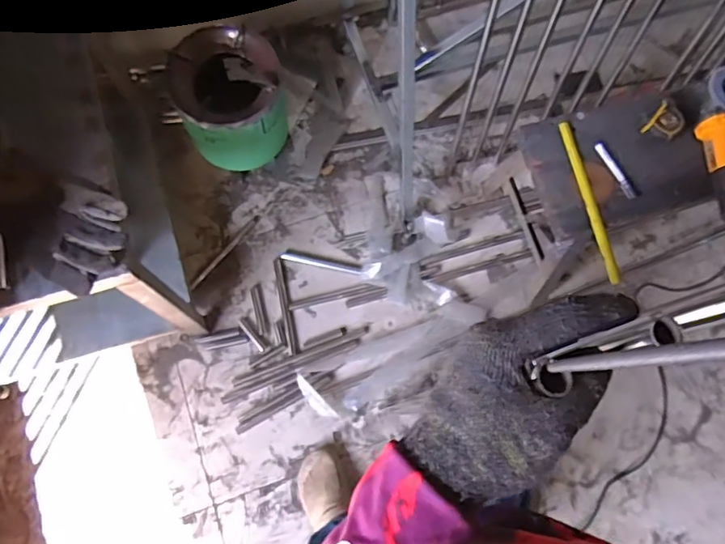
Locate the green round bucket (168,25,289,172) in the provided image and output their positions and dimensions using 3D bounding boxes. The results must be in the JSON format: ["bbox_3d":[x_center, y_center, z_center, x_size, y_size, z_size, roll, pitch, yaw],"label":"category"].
[{"bbox_3d":[-0.282,-0.378,1.168,0.220,0.194,0.237,1,74,-2],"label":"green round bucket"}]

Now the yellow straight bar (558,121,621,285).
[{"bbox_3d":[0.438,-0.141,1.022,0.023,0.015,0.332,-11,73,-3],"label":"yellow straight bar"}]

